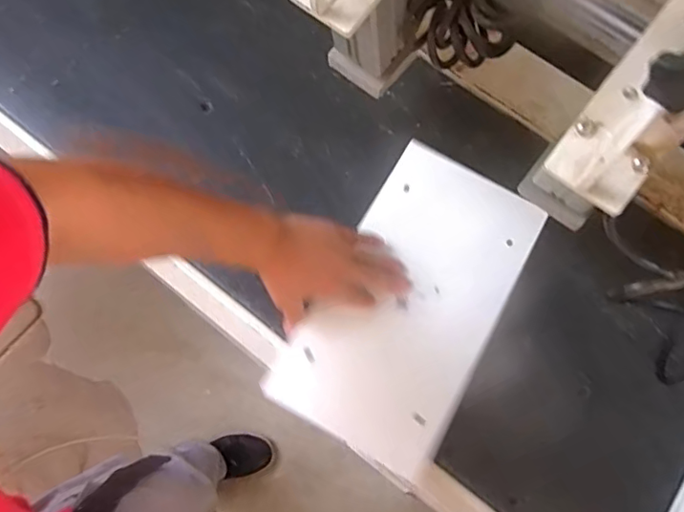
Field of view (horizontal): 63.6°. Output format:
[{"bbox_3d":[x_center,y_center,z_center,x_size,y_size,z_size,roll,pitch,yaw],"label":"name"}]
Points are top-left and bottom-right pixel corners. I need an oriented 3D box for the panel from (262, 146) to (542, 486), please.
[{"bbox_3d":[0.079,0.048,0.610,0.181,0.016,0.334,29,78,7],"label":"panel"}]

